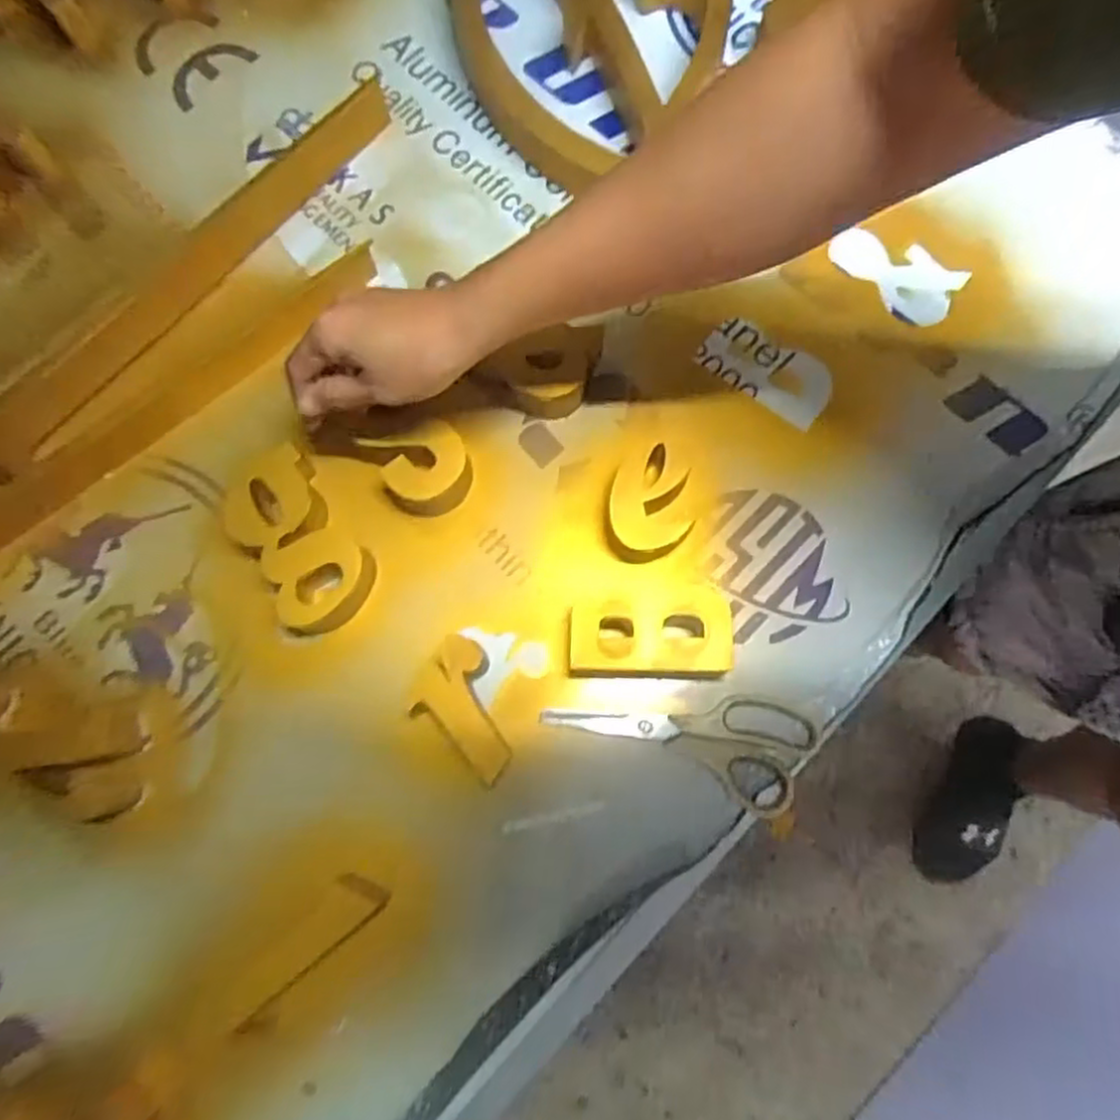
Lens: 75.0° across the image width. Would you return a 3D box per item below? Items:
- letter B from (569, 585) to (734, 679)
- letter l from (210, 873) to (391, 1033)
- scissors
[{"bbox_3d":[0.062,0.050,0.515,0.110,0.040,0.067,0,76,-1],"label":"letter B"},{"bbox_3d":[-0.172,0.256,0.482,0.123,0.008,0.033,-40,80,-10],"label":"letter l"},{"bbox_3d":[0.083,0.119,0.514,0.180,0.011,0.075,17,76,3],"label":"scissors"}]

